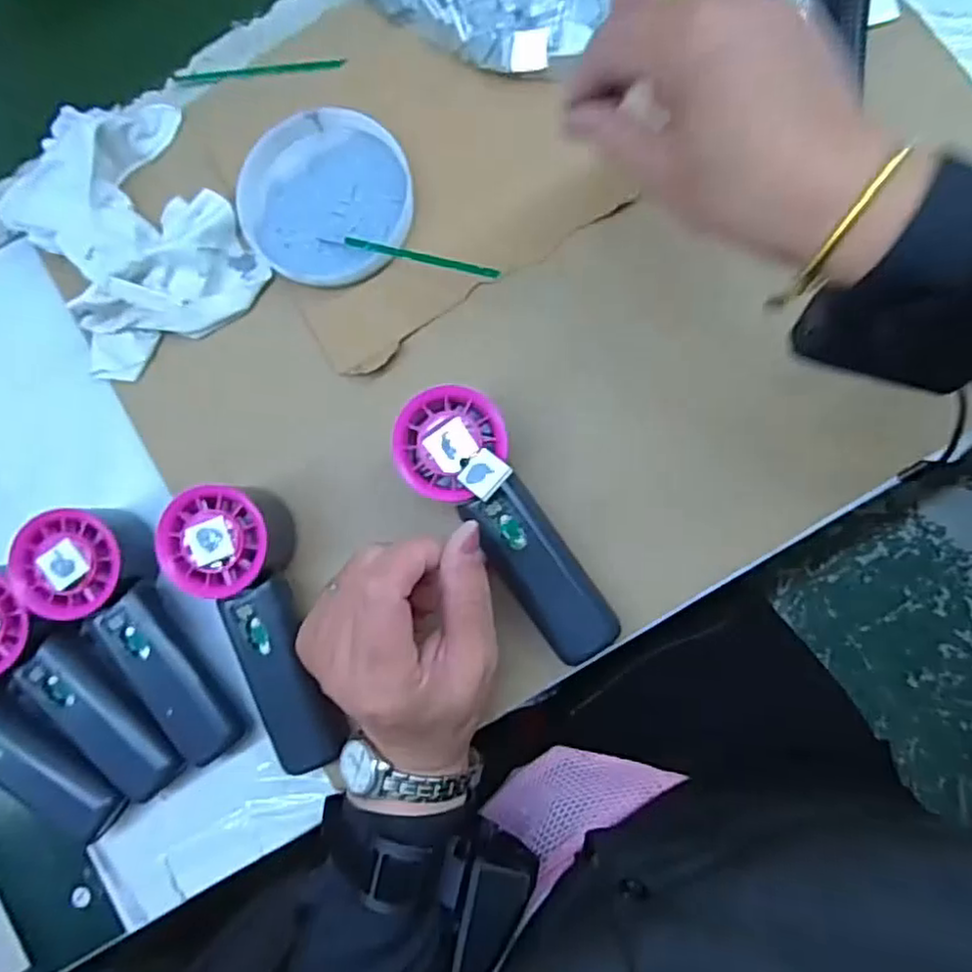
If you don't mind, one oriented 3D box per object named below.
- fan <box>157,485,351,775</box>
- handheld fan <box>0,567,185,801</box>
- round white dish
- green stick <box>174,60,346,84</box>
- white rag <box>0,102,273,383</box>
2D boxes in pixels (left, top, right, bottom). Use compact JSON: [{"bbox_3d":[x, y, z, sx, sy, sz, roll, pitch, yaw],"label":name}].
[{"bbox_3d":[-0.120,0.075,0.368,0.052,0.046,0.153,-19,92,4],"label":"fan"},{"bbox_3d":[-0.226,0.105,0.374,0.150,0.056,0.053,38,90,7],"label":"handheld fan"},{"bbox_3d":[-0.091,-0.165,0.401,0.097,0.022,0.101,0,85,5],"label":"round white dish"},{"bbox_3d":[-0.142,-0.258,0.427,0.110,0.006,0.010,-2,85,5],"label":"green stick"},{"bbox_3d":[-0.215,-0.157,0.404,0.117,0.033,0.163,-30,83,2],"label":"white rag"}]

